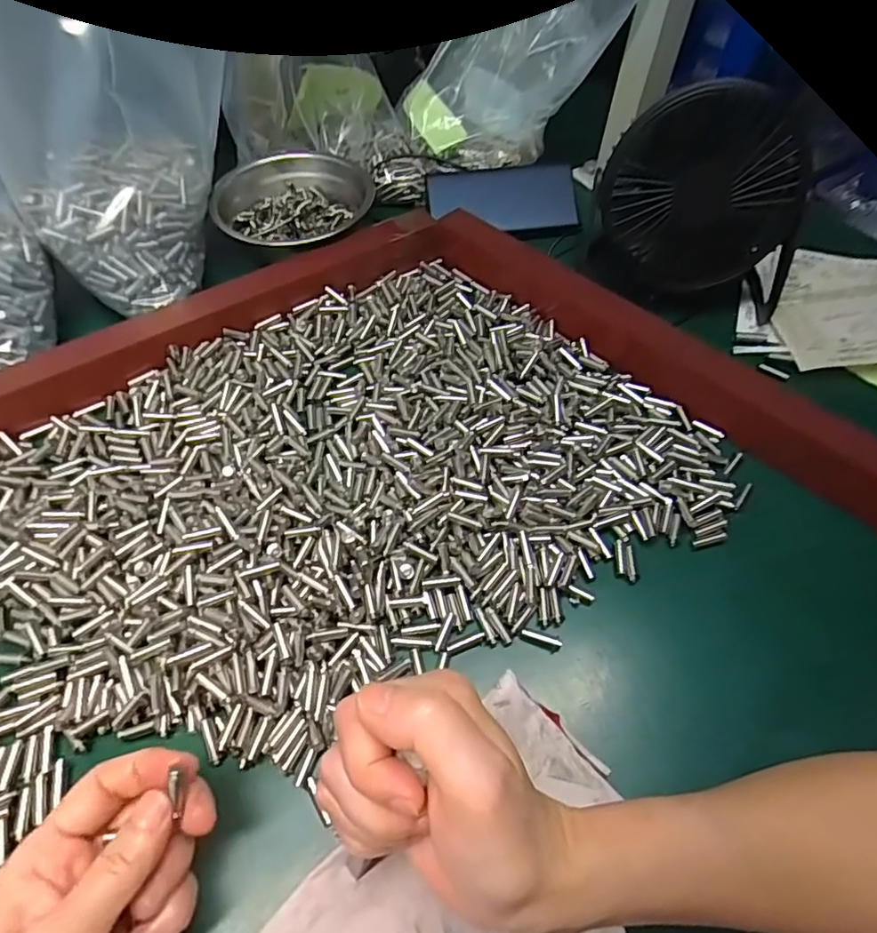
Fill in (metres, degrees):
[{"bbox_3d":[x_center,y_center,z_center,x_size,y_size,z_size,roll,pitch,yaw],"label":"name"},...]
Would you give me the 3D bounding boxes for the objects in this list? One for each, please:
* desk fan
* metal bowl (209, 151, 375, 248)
[{"bbox_3d":[0.179,-0.172,0.385,0.134,0.133,0.049,5,56,2],"label":"desk fan"},{"bbox_3d":[-0.118,-0.217,0.478,0.122,0.039,0.122,1,56,-1],"label":"metal bowl"}]

